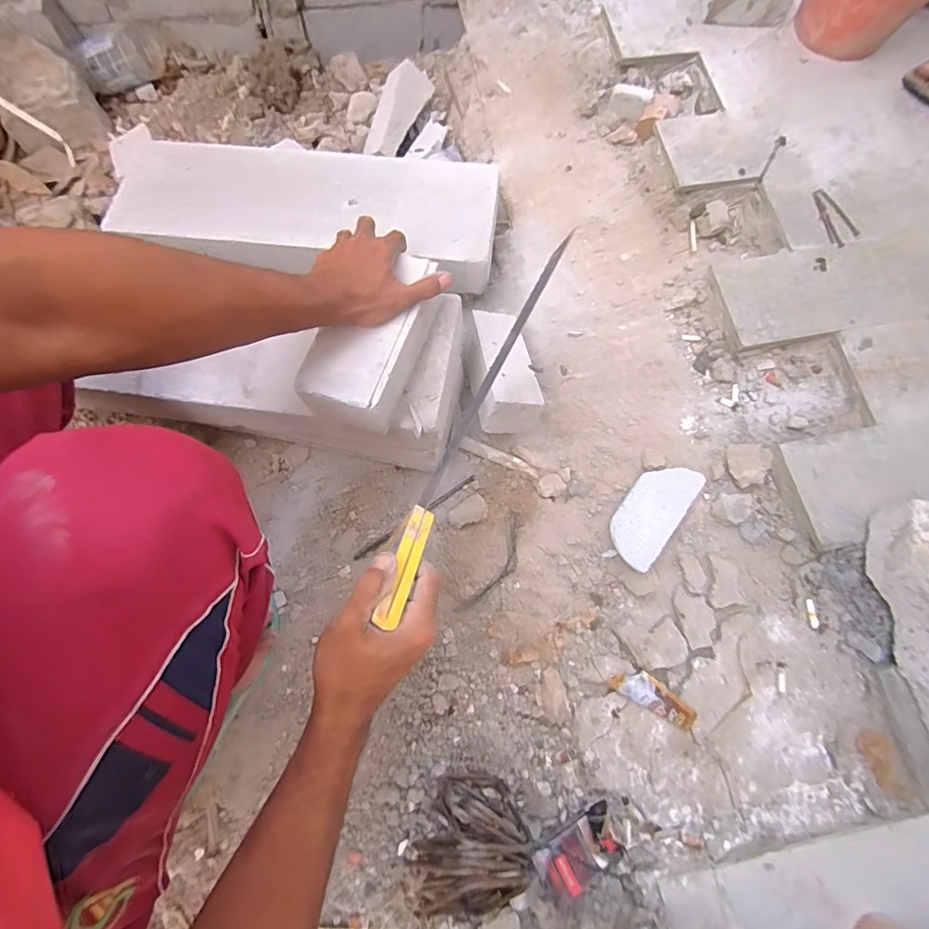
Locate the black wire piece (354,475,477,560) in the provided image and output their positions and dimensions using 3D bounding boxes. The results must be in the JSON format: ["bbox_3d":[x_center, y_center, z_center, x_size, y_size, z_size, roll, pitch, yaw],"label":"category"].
[{"bbox_3d":[-0.069,0.075,0.688,0.206,0.007,0.009,-34,77,-7],"label":"black wire piece"}]

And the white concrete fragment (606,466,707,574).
[{"bbox_3d":[0.254,0.062,0.650,0.073,0.039,0.156,37,81,3],"label":"white concrete fragment"}]

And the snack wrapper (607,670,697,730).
[{"bbox_3d":[0.234,0.284,0.587,0.105,0.010,0.035,26,78,8],"label":"snack wrapper"}]

